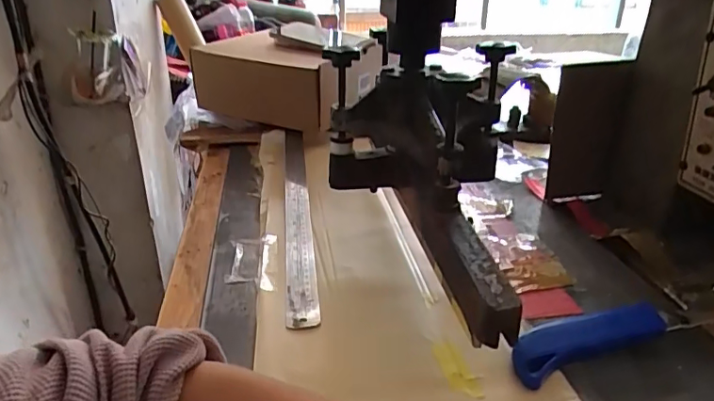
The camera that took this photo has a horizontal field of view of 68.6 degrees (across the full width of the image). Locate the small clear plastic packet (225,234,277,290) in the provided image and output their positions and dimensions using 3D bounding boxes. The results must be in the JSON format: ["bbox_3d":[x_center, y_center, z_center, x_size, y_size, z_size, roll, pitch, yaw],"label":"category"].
[{"bbox_3d":[-0.101,0.055,0.508,0.044,0.009,0.094,-3,26,-7],"label":"small clear plastic packet"}]

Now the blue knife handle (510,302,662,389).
[{"bbox_3d":[0.172,0.104,0.389,0.125,0.026,0.033,-8,27,-16],"label":"blue knife handle"}]

